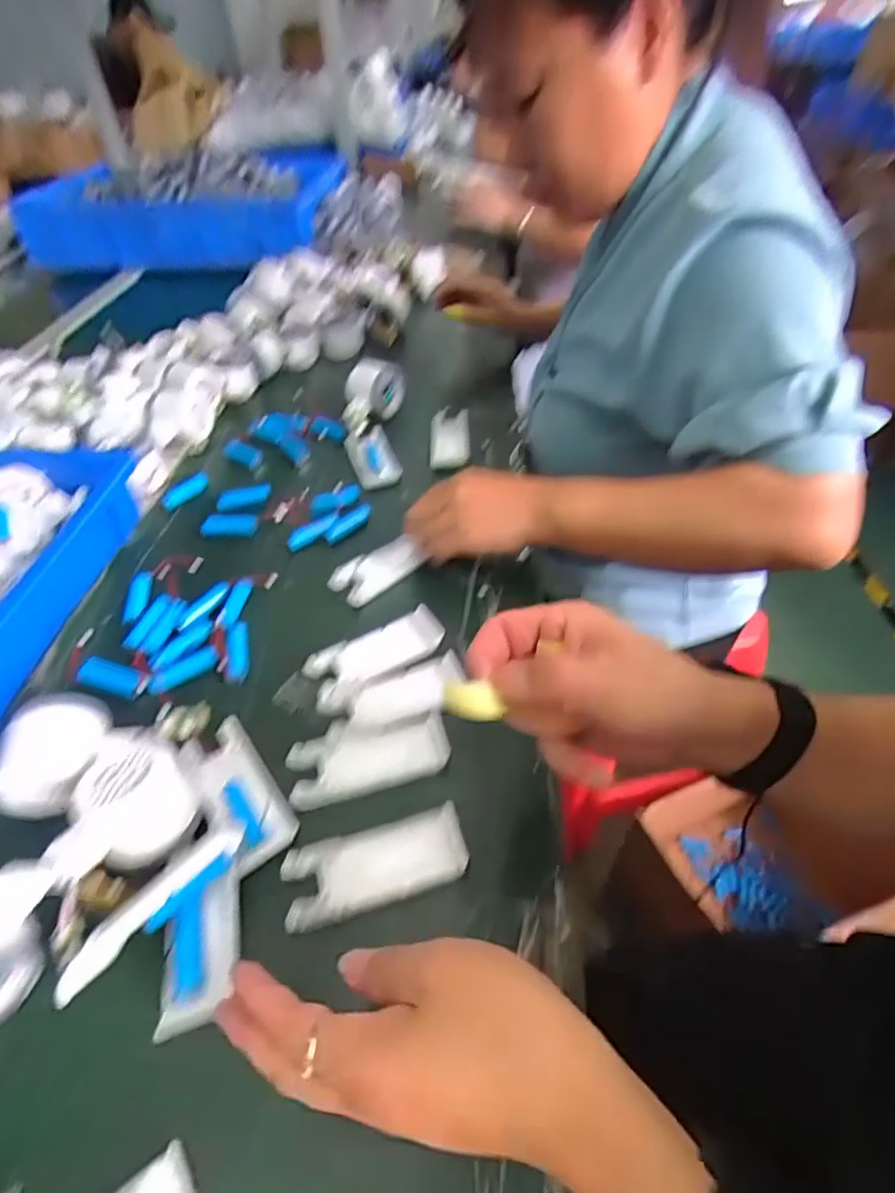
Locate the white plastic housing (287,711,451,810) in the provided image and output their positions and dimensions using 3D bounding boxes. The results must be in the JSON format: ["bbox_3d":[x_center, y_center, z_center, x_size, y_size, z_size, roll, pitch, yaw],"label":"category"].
[{"bbox_3d":[-0.053,0.108,0.400,0.106,0.008,0.050,-10,45,-9],"label":"white plastic housing"}]

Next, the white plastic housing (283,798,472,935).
[{"bbox_3d":[-0.043,0.158,0.347,0.106,0.011,0.045,-13,46,-11],"label":"white plastic housing"}]

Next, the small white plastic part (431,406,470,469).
[{"bbox_3d":[0.003,-0.180,0.673,0.046,0.030,0.098,-1,44,0],"label":"small white plastic part"}]

